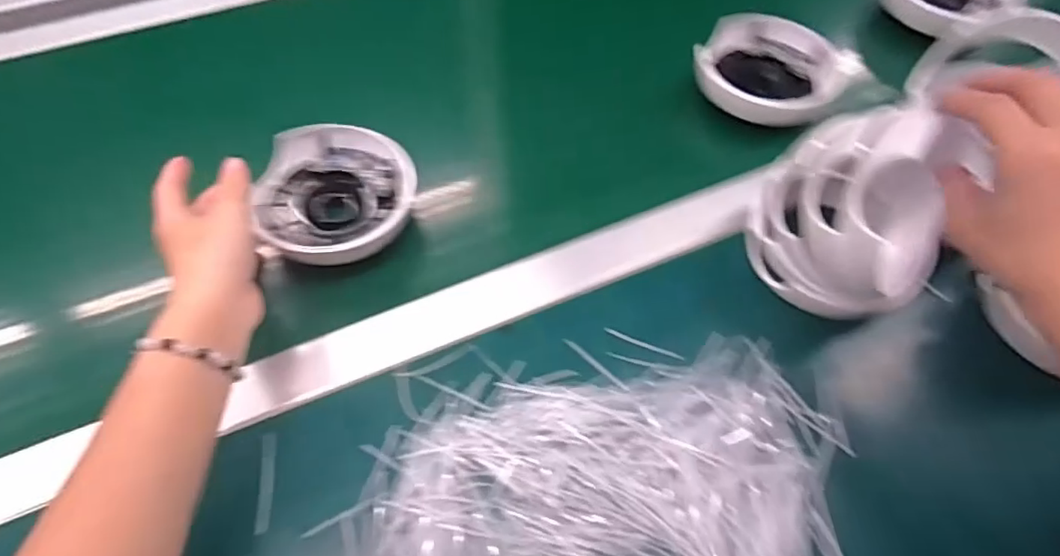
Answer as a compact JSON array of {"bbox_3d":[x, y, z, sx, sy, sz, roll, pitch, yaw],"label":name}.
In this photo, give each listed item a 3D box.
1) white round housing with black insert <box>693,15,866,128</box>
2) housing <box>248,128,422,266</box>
[{"bbox_3d":[0.211,-0.175,0.511,0.128,0.038,0.098,24,60,13],"label":"white round housing with black insert"},{"bbox_3d":[-0.142,-0.063,0.429,0.110,0.028,0.112,1,58,-1],"label":"housing"}]

